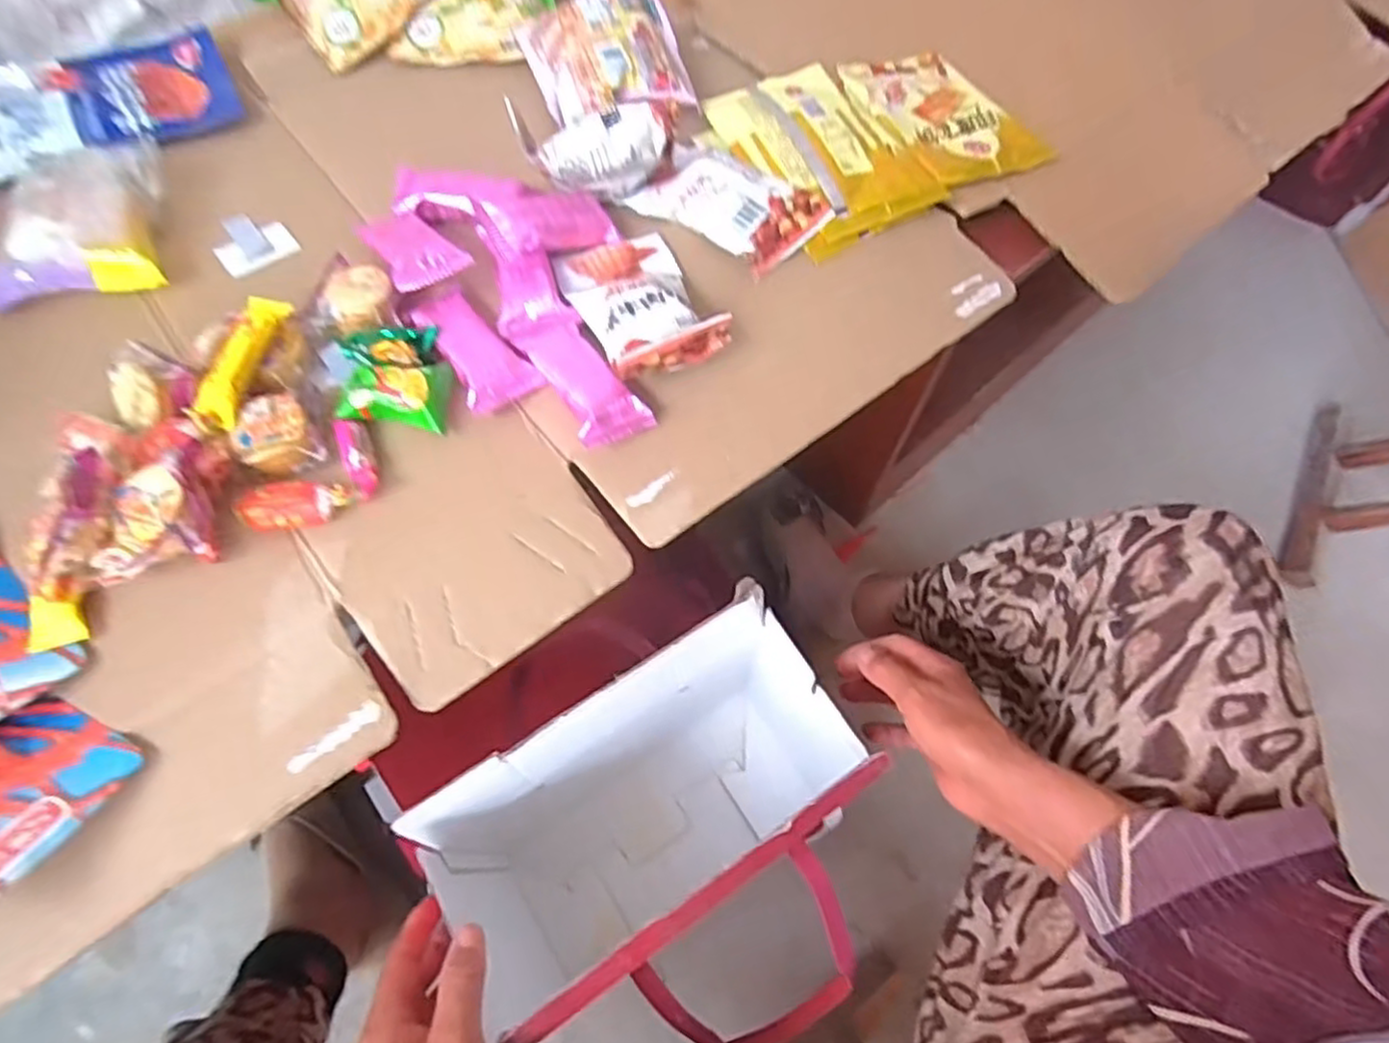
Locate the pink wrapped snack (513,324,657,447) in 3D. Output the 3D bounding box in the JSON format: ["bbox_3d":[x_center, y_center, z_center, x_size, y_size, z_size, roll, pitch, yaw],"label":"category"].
[{"bbox_3d":[-0.065,-0.079,0.428,0.040,0.023,0.085,-32,67,-18],"label":"pink wrapped snack"}]

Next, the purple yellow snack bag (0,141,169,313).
[{"bbox_3d":[-0.389,-0.188,0.460,0.093,0.029,0.105,-13,62,-9],"label":"purple yellow snack bag"}]

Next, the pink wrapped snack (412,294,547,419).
[{"bbox_3d":[-0.130,-0.104,0.438,0.043,0.020,0.081,-29,66,-16],"label":"pink wrapped snack"}]

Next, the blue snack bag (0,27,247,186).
[{"bbox_3d":[-0.429,-0.306,0.527,0.172,0.019,0.130,-27,65,-16],"label":"blue snack bag"}]

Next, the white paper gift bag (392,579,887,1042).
[{"bbox_3d":[-0.021,0.202,0.536,0.286,0.260,0.140,-31,69,-14],"label":"white paper gift bag"}]

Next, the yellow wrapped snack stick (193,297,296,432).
[{"bbox_3d":[-0.250,-0.091,0.403,0.022,0.011,0.081,10,61,4],"label":"yellow wrapped snack stick"}]

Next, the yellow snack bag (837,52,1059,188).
[{"bbox_3d":[0.181,-0.309,0.565,0.113,0.028,0.154,-24,64,-14],"label":"yellow snack bag"}]

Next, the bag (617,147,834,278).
[{"bbox_3d":[0.022,-0.219,0.497,0.123,0.032,0.074,32,65,15],"label":"bag"}]

